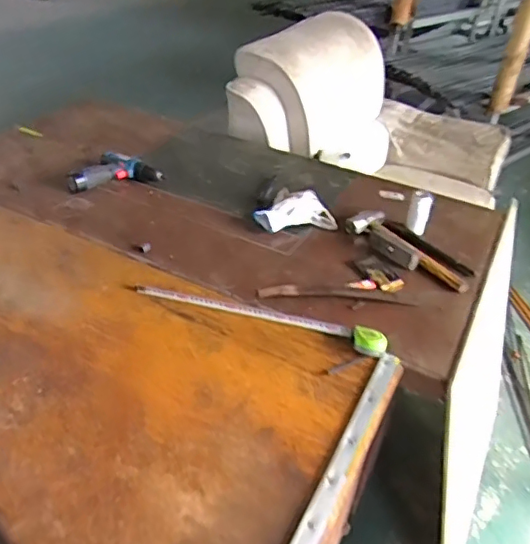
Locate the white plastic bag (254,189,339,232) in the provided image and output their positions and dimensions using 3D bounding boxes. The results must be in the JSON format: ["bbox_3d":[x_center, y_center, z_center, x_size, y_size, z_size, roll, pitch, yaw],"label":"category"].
[{"bbox_3d":[0.069,-0.145,1.359,0.191,0.049,0.121,-1,38,-8],"label":"white plastic bag"}]

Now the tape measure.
[{"bbox_3d":[-0.012,0.070,1.059,0.485,0.037,0.055,16,39,14],"label":"tape measure"}]

